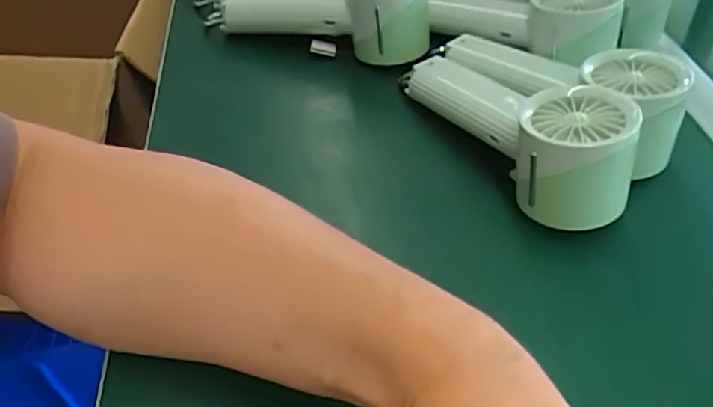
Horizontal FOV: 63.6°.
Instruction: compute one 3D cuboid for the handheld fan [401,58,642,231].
[{"bbox_3d":[0.098,-0.052,0.378,0.064,0.073,0.186,-17,35,-15],"label":"handheld fan"}]

